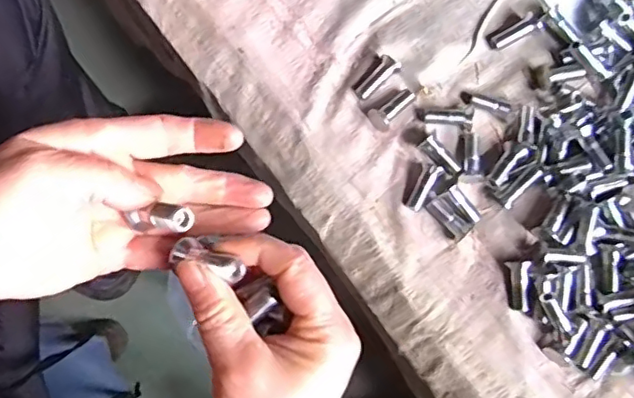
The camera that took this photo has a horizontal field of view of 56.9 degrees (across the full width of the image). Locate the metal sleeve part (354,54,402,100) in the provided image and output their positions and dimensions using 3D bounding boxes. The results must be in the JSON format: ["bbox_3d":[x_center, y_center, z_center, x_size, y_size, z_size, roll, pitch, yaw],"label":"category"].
[{"bbox_3d":[0.044,-0.089,0.429,0.037,0.009,0.015,-44,87,-8],"label":"metal sleeve part"}]

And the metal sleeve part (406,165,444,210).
[{"bbox_3d":[0.077,-0.008,0.416,0.012,0.010,0.037,32,81,1],"label":"metal sleeve part"}]

